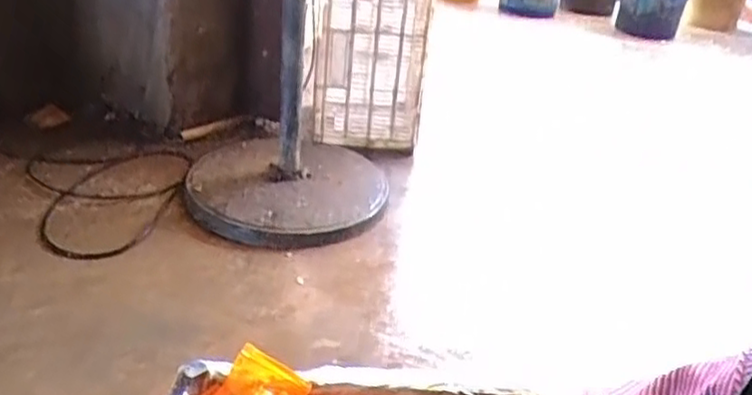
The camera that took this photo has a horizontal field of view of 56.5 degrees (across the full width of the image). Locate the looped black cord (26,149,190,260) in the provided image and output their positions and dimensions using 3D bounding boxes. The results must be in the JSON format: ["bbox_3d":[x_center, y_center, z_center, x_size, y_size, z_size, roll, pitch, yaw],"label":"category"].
[{"bbox_3d":[-0.575,0.004,1.452,0.345,0.043,0.482,-5,27,-11],"label":"looped black cord"}]

